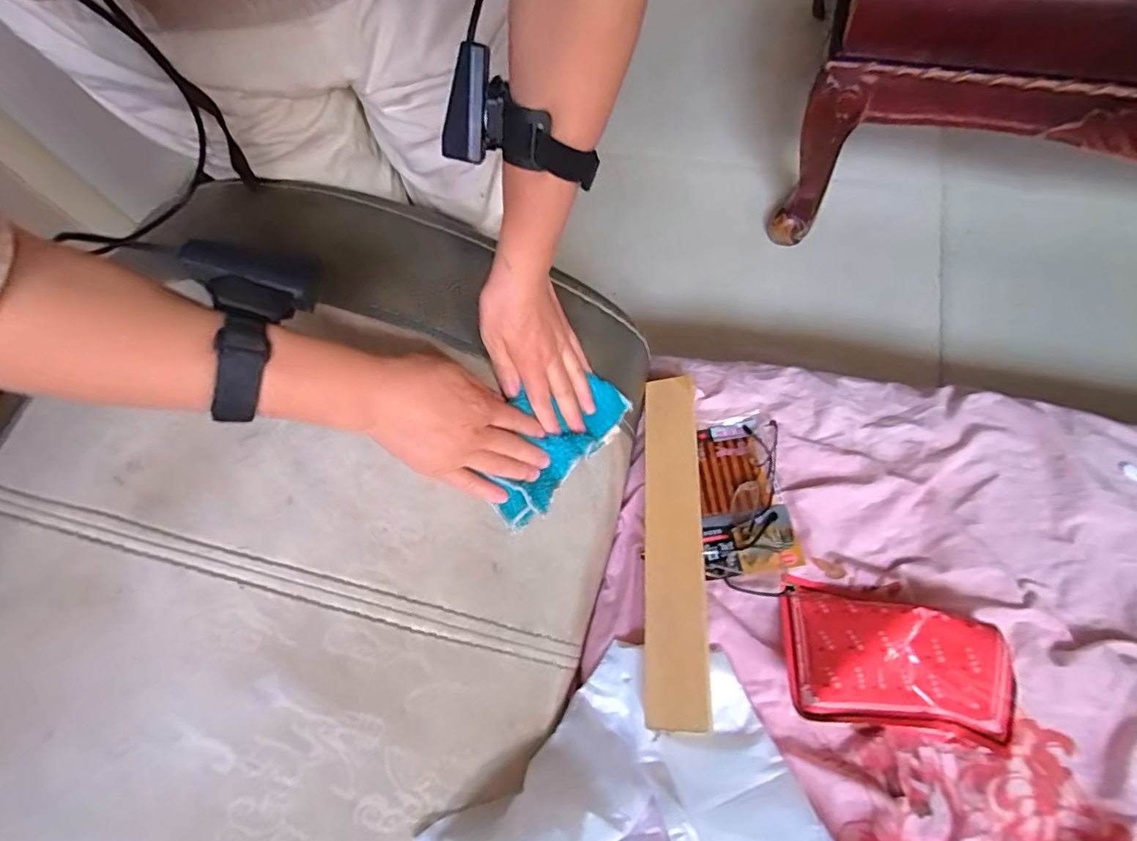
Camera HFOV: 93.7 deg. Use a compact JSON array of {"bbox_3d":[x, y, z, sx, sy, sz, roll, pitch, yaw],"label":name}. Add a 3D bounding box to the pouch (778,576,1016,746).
[{"bbox_3d":[0.266,0.196,0.437,0.158,0.046,0.109,8,68,10],"label":"pouch"}]

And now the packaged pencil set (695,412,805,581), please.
[{"bbox_3d":[0.169,0.072,0.538,0.085,0.019,0.160,-8,66,3],"label":"packaged pencil set"}]

